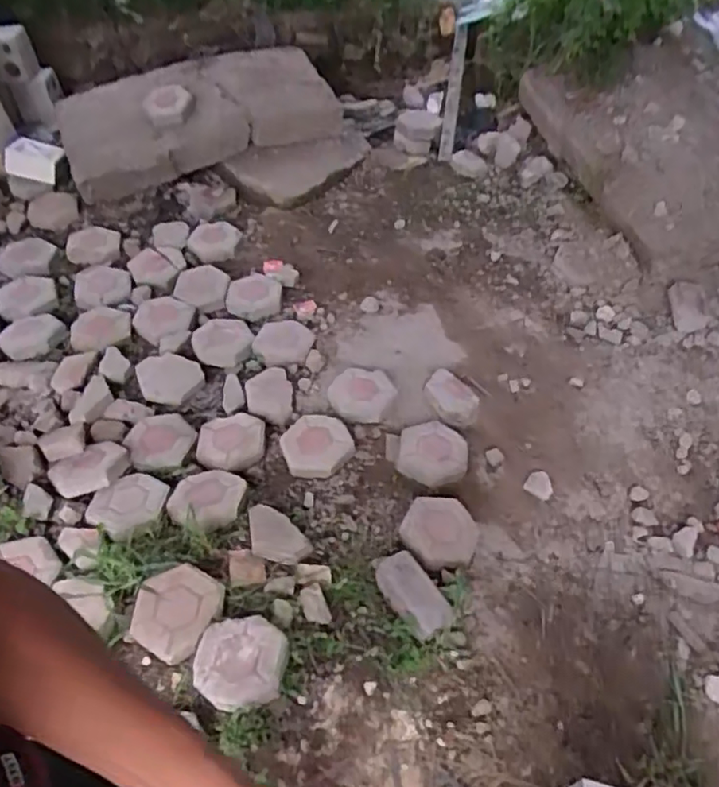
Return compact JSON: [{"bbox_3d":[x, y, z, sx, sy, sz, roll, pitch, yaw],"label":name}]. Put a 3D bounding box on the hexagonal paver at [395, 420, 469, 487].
[{"bbox_3d":[0.218,0.182,1.852,0.202,0.057,0.199,8,63,3],"label":"hexagonal paver"}]

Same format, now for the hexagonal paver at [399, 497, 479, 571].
[{"bbox_3d":[0.214,0.360,1.648,0.207,0.056,0.218,5,46,1],"label":"hexagonal paver"}]

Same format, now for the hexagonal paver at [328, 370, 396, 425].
[{"bbox_3d":[0.007,0.000,1.967,0.213,0.047,0.199,-8,47,-11],"label":"hexagonal paver"}]

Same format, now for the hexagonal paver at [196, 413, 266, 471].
[{"bbox_3d":[-0.386,0.149,1.866,0.203,0.039,0.198,-3,50,-3],"label":"hexagonal paver"}]

